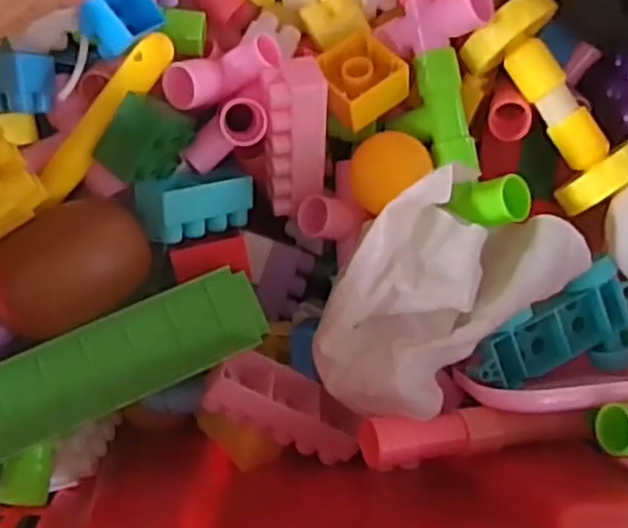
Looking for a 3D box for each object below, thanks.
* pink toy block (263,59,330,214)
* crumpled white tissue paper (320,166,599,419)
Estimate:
[{"bbox_3d":[-0.008,-0.052,0.319,0.025,0.018,0.069,-4,129,-8],"label":"pink toy block"},{"bbox_3d":[0.048,0.008,0.296,0.110,0.034,0.070,-41,91,-10],"label":"crumpled white tissue paper"}]

